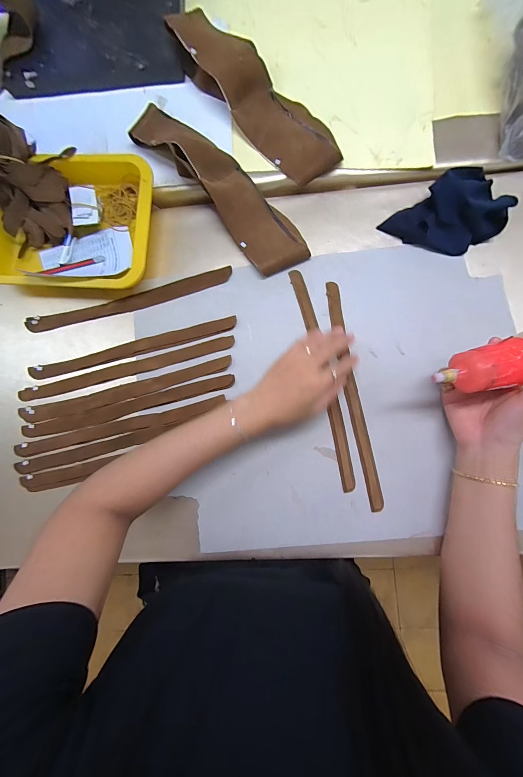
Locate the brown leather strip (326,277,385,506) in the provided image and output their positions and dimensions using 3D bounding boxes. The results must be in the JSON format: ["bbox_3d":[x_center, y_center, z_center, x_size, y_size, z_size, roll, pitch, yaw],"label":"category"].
[{"bbox_3d":[0.126,0.004,0.396,0.020,0.004,0.318,-10,83,3],"label":"brown leather strip"}]

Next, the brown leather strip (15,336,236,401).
[{"bbox_3d":[-0.202,-0.028,0.428,0.326,0.006,0.024,-15,83,2],"label":"brown leather strip"}]

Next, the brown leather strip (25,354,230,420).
[{"bbox_3d":[-0.200,0.005,0.422,0.317,0.006,0.027,-14,76,2],"label":"brown leather strip"}]

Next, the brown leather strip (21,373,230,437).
[{"bbox_3d":[-0.195,0.028,0.417,0.315,0.008,0.024,-14,84,3],"label":"brown leather strip"}]

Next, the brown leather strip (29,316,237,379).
[{"bbox_3d":[-0.193,-0.061,0.429,0.315,0.006,0.022,-14,79,2],"label":"brown leather strip"}]

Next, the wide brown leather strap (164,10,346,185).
[{"bbox_3d":[-0.008,-0.442,0.427,0.100,0.055,0.318,-45,83,-1],"label":"wide brown leather strap"}]

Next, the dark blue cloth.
[{"bbox_3d":[0.263,-0.238,0.393,0.148,0.047,0.100,-29,83,1],"label":"dark blue cloth"}]

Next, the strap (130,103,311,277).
[{"bbox_3d":[-0.067,-0.309,0.421,0.087,0.049,0.347,-43,83,-1],"label":"strap"}]

